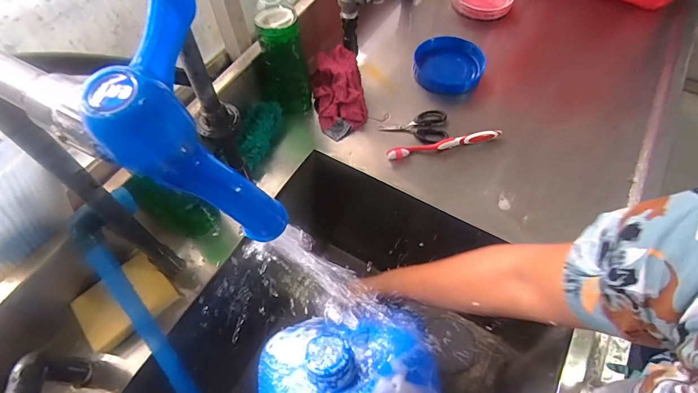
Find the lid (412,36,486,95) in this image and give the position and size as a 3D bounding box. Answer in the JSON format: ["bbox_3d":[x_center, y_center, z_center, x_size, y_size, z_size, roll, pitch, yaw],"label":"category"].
[{"bbox_3d":[0.177,-0.235,0.688,0.118,0.039,0.114,-1,59,1],"label":"lid"}]

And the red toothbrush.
[{"bbox_3d":[0.150,-0.081,0.598,0.181,0.017,0.018,-10,59,-4],"label":"red toothbrush"}]

